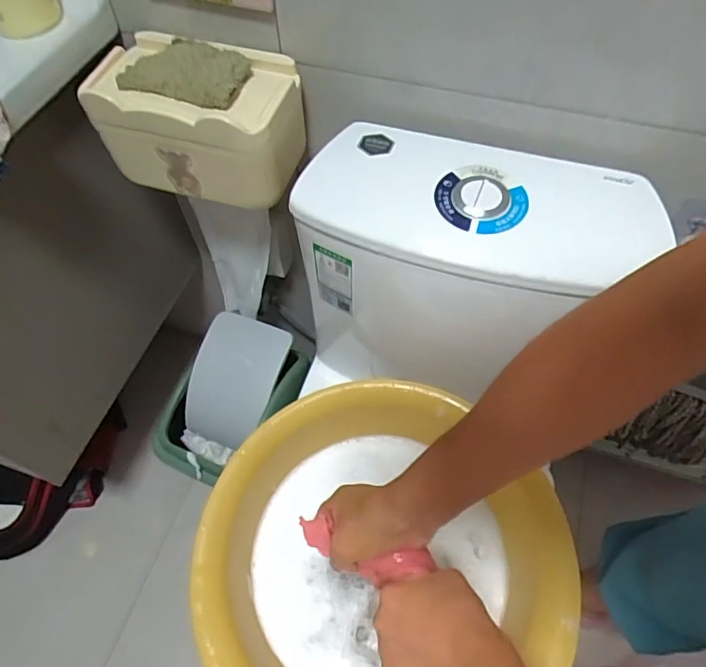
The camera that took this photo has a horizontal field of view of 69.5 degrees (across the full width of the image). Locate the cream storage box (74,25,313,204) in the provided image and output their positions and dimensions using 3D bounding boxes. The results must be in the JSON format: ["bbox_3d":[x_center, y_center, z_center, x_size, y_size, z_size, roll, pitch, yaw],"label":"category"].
[{"bbox_3d":[-0.166,-0.240,0.565,0.211,0.127,0.131,14,59,9],"label":"cream storage box"}]

